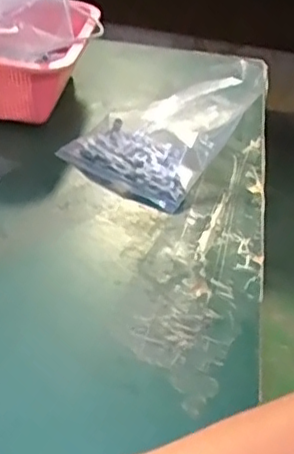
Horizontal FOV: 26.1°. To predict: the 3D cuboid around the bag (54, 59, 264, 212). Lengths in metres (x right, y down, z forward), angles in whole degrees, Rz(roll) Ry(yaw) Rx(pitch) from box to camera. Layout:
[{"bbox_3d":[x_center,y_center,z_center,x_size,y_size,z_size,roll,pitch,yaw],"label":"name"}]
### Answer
[{"bbox_3d":[0.016,-0.109,0.630,0.136,0.088,0.168,27,40,25],"label":"bag"}]

